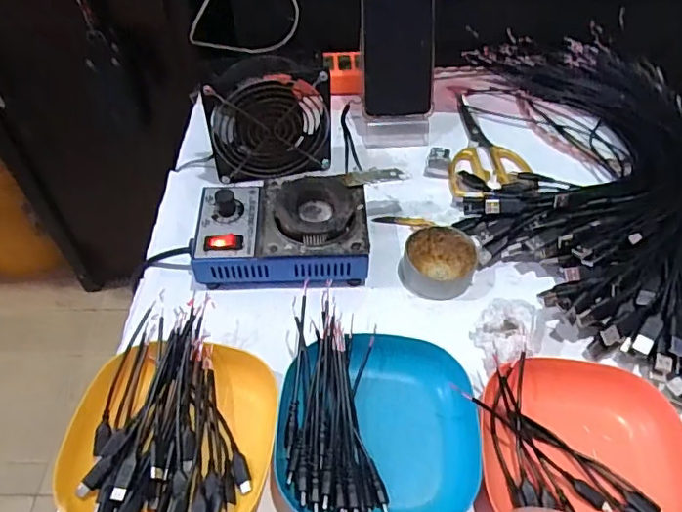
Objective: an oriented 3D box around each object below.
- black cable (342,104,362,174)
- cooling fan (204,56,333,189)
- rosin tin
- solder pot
[{"bbox_3d":[0.010,-0.135,0.633,0.018,0.015,0.103,-2,52,-2],"label":"black cable"},{"bbox_3d":[-0.071,-0.133,0.556,0.117,0.118,0.039,-15,53,-12],"label":"cooling fan"},{"bbox_3d":[0.090,0.005,0.506,0.061,0.026,0.063,0,52,0],"label":"rosin tin"},{"bbox_3d":[-0.052,-0.024,0.503,0.151,0.060,0.100,0,52,0],"label":"solder pot"}]

